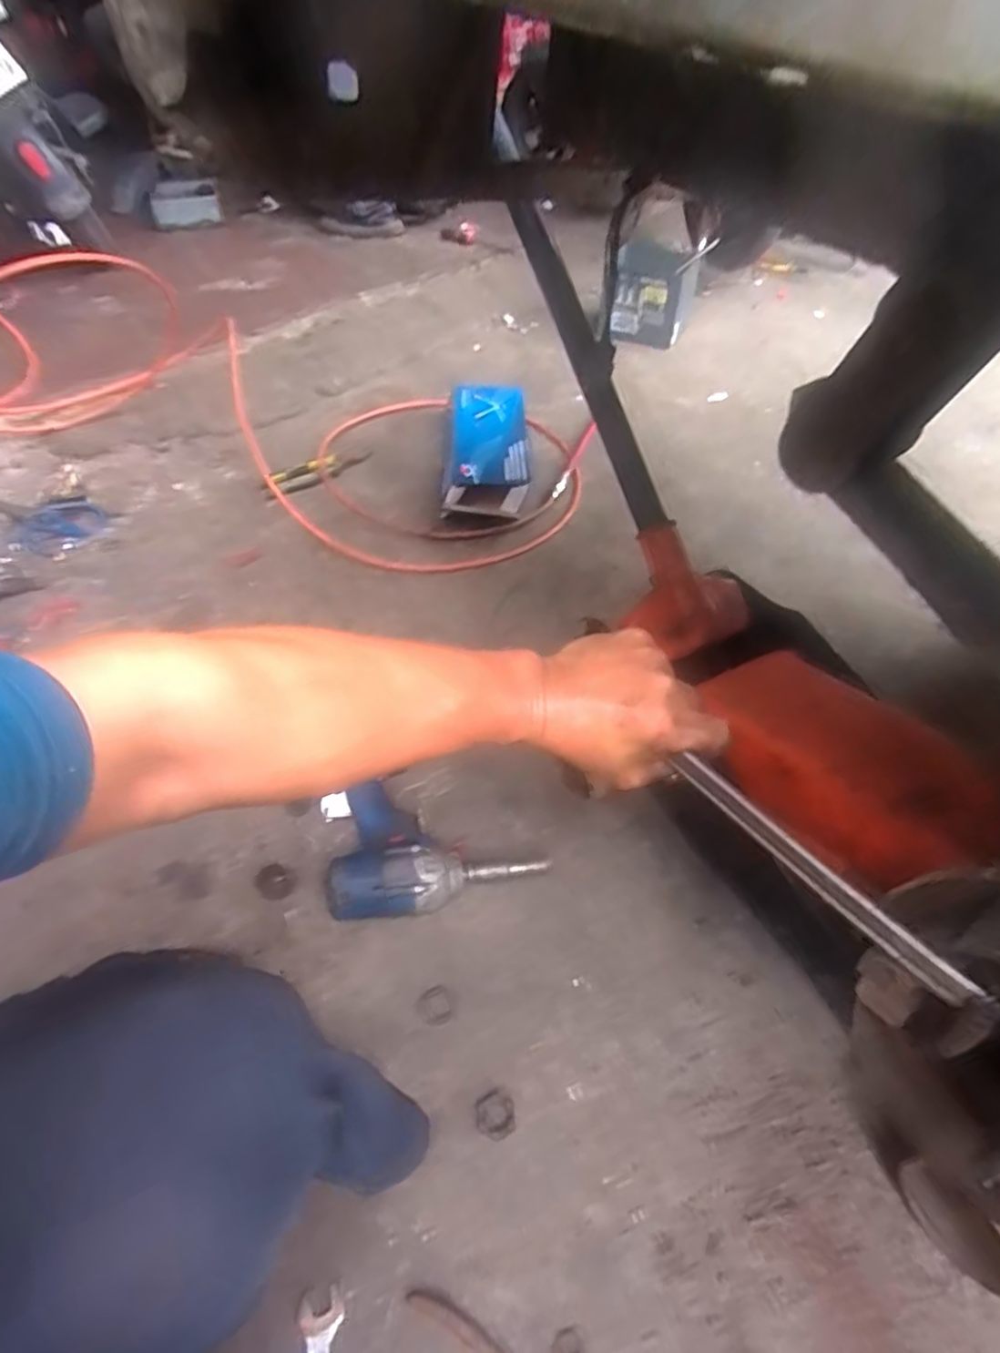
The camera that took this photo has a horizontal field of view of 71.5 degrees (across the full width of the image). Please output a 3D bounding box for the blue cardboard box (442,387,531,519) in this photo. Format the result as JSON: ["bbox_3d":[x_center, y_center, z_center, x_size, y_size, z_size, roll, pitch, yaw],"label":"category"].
[{"bbox_3d":[-0.022,-0.380,1.157,0.135,0.075,0.347,-1,46,0],"label":"blue cardboard box"}]

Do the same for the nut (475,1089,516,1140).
[{"bbox_3d":[-0.003,0.339,0.537,0.030,0.011,0.031,0,47,0],"label":"nut"}]

